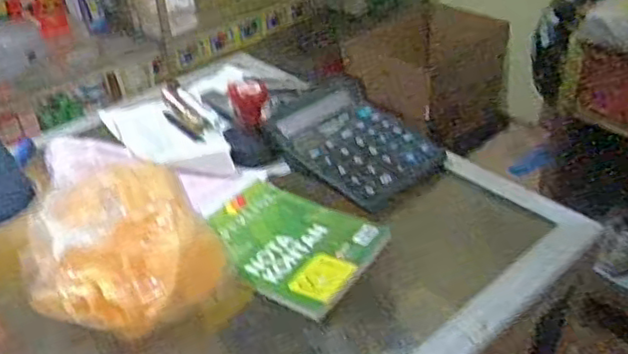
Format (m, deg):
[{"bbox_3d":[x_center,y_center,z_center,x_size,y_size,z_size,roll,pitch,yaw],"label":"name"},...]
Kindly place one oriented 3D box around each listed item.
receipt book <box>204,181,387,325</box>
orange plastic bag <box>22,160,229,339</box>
[{"bbox_3d":[-0.022,0.053,0.547,0.144,0.013,0.108,20,41,26],"label":"receipt book"},{"bbox_3d":[-0.142,0.053,0.482,0.134,0.086,0.108,-30,45,-34],"label":"orange plastic bag"}]

